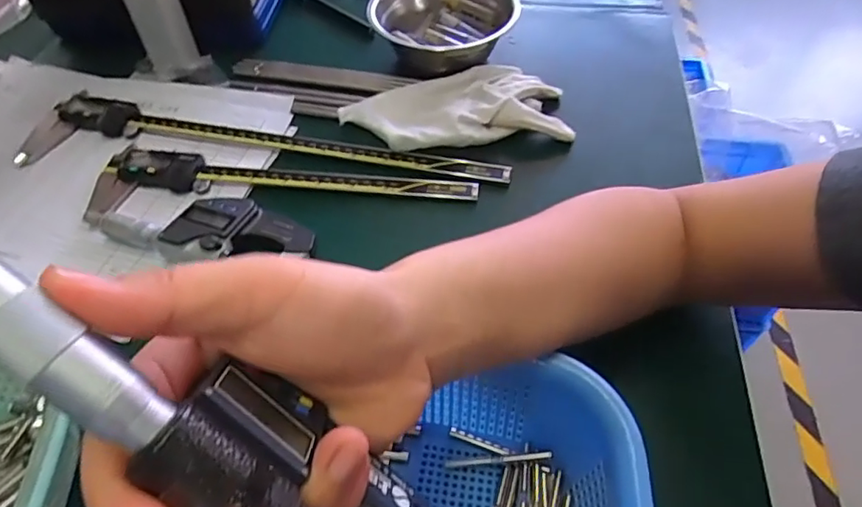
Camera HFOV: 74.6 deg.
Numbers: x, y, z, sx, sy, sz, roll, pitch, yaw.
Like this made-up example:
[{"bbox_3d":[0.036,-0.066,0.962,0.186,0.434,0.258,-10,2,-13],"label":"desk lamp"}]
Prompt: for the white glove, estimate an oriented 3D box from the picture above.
[{"bbox_3d":[0.019,-0.124,0.471,0.178,0.024,0.094,-7,51,-5],"label":"white glove"}]

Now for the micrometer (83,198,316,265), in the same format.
[{"bbox_3d":[-0.164,-0.018,0.392,0.164,0.018,0.053,7,51,6],"label":"micrometer"}]

